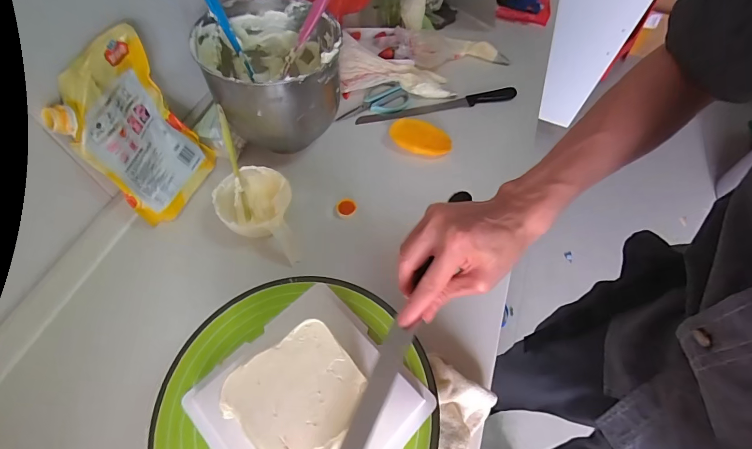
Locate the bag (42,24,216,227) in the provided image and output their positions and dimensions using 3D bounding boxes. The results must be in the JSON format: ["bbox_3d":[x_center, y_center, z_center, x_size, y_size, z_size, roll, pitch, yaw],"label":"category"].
[{"bbox_3d":[-0.356,-0.135,0.561,0.028,0.250,0.164,6,54,20],"label":"bag"}]

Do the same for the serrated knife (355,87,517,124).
[{"bbox_3d":[0.138,-0.264,0.815,0.369,0.021,0.028,-13,61,-11],"label":"serrated knife"}]

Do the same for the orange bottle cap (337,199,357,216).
[{"bbox_3d":[-0.052,-0.031,0.652,0.035,0.010,0.029,-28,65,-18],"label":"orange bottle cap"}]

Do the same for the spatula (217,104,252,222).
[{"bbox_3d":[-0.230,-0.096,0.592,0.017,0.017,0.186,-12,102,-10],"label":"spatula"}]

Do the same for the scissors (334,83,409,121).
[{"bbox_3d":[-0.012,-0.269,0.805,0.164,0.017,0.082,-16,62,-12],"label":"scissors"}]

